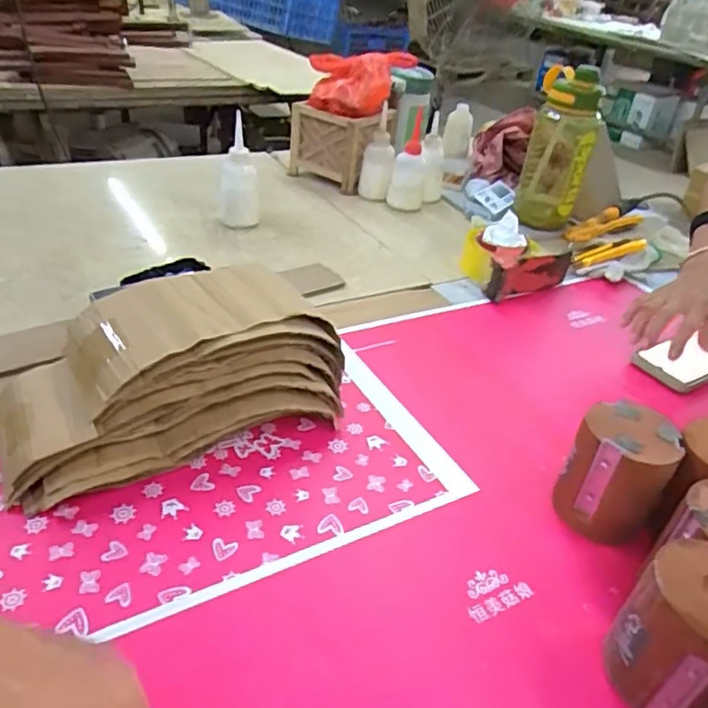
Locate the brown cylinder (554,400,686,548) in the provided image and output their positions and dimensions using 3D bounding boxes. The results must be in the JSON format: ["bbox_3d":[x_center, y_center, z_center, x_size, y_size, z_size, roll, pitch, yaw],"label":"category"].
[{"bbox_3d":[0.227,0.101,0.533,0.078,0.095,0.082,22,38,21],"label":"brown cylinder"}]

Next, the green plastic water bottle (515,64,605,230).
[{"bbox_3d":[0.350,-0.353,1.044,0.101,0.239,0.127,13,36,8],"label":"green plastic water bottle"}]

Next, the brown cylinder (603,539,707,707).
[{"bbox_3d":[0.224,0.188,0.406,0.079,0.098,0.077,-24,45,-36],"label":"brown cylinder"}]

